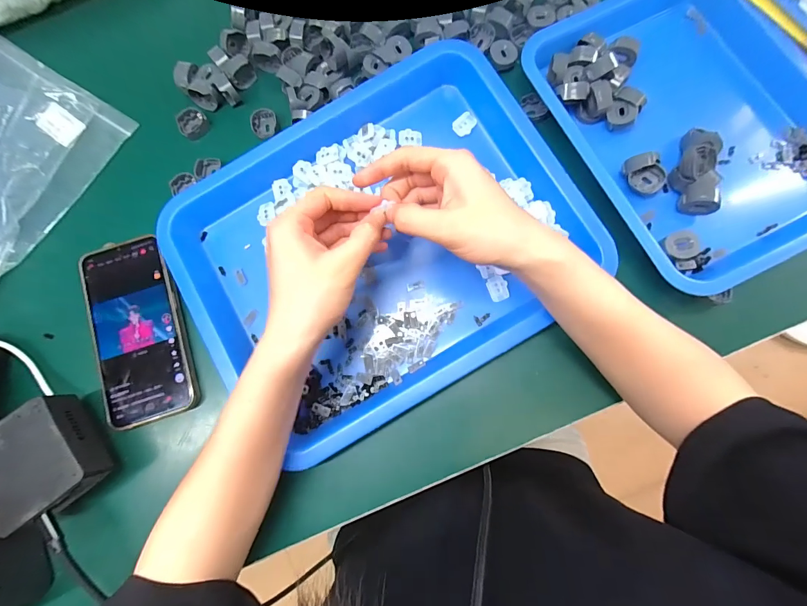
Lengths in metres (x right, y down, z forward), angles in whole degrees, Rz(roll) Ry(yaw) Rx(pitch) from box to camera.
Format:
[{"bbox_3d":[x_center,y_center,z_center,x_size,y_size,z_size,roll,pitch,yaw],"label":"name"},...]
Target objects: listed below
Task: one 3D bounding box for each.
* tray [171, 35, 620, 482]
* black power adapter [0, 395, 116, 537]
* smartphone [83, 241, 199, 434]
[{"bbox_3d":[-0.012,-0.056,0.324,0.342,0.031,0.271,-32,81,-3],"label":"tray"},{"bbox_3d":[-0.285,0.125,0.299,0.070,0.040,0.076,-36,81,-3],"label":"black power adapter"},{"bbox_3d":[-0.236,0.023,0.335,0.080,0.012,0.162,-17,81,-1],"label":"smartphone"}]

